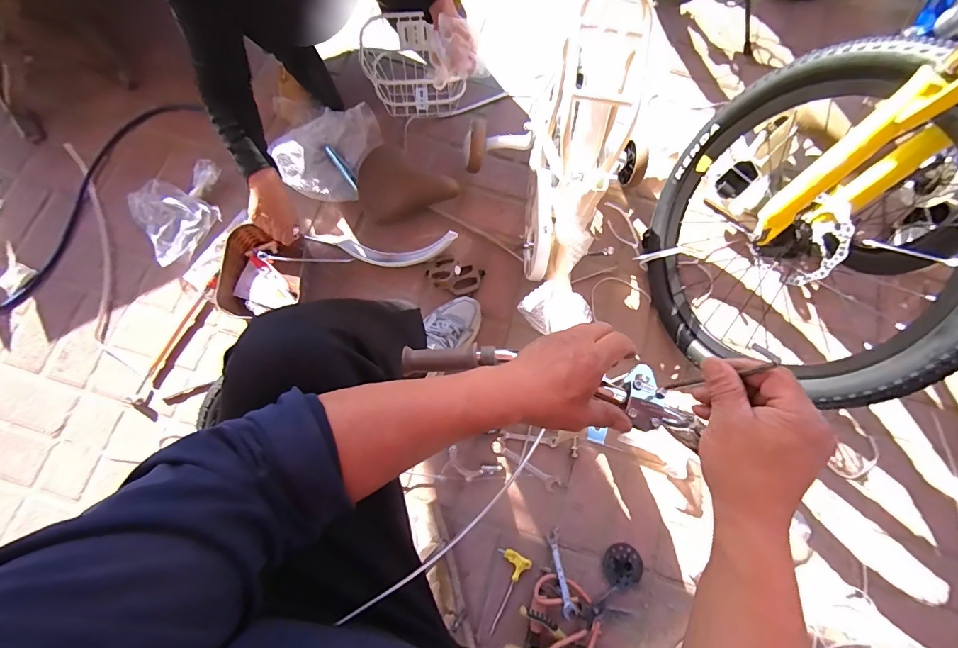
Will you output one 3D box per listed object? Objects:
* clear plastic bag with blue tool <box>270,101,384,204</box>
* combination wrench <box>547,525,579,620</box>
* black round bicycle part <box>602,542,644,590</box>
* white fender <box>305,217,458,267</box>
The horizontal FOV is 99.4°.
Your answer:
[{"bbox_3d":[-0.339,-0.394,0.916,0.192,0.125,0.236,9,77,1],"label":"clear plastic bag with blue tool"},{"bbox_3d":[0.158,0.471,0.774,0.027,0.015,0.148,-10,64,-2],"label":"combination wrench"},{"bbox_3d":[0.280,0.469,0.789,0.072,0.009,0.075,28,78,5],"label":"black round bicycle part"},{"bbox_3d":[-0.207,-0.177,0.900,0.308,0.065,0.095,8,77,1],"label":"white fender"}]

